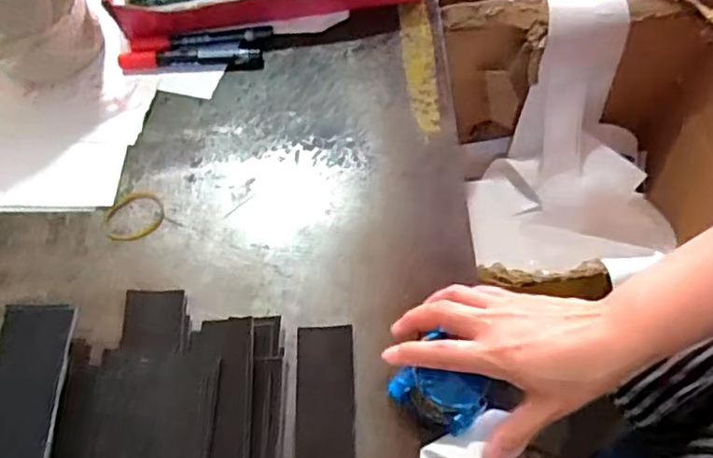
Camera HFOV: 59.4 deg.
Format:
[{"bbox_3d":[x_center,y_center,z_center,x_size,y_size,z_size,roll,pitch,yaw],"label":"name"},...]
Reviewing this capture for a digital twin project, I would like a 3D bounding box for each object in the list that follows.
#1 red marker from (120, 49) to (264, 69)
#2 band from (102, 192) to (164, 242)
[{"bbox_3d":[-0.160,-0.163,0.600,0.134,0.011,0.017,-3,66,-2],"label":"red marker"},{"bbox_3d":[-0.192,-0.010,0.539,0.054,0.004,0.044,-37,72,-15],"label":"band"}]

